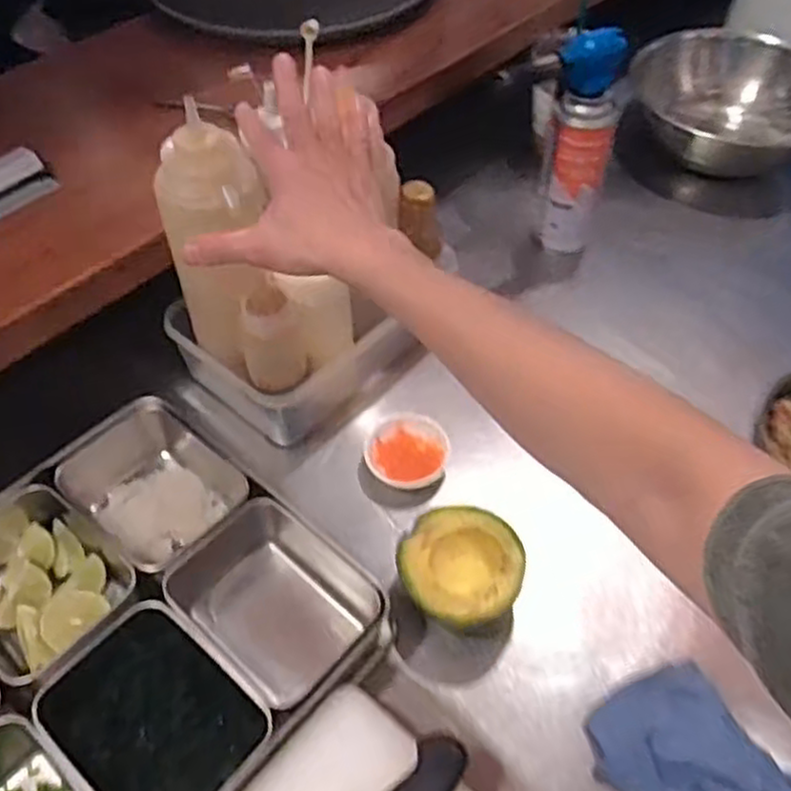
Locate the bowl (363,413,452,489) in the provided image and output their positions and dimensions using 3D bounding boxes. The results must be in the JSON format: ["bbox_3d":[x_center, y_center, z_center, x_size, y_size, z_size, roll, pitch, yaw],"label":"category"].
[{"bbox_3d":[0.010,0.049,0.666,0.073,0.027,0.062,-13,52,-9],"label":"bowl"}]

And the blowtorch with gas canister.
[{"bbox_3d":[0.166,-0.248,0.760,0.101,0.223,0.074,14,53,11],"label":"blowtorch with gas canister"}]

